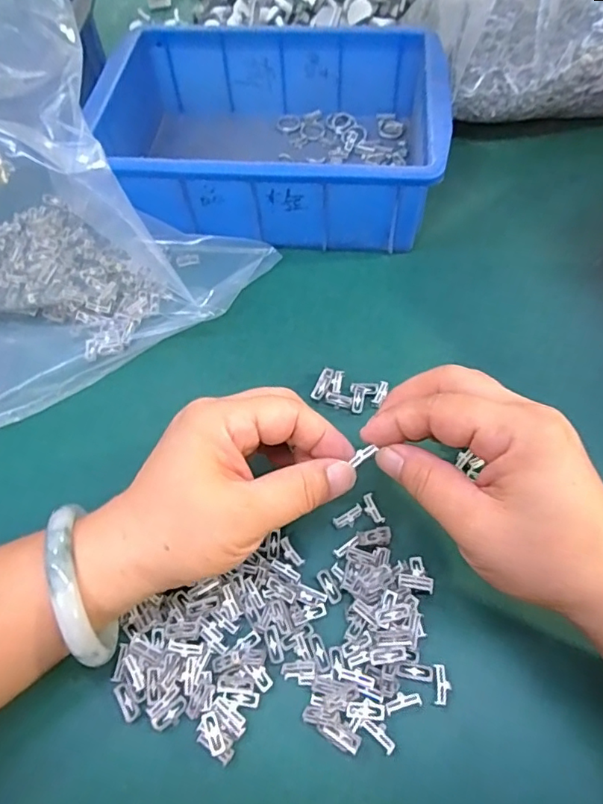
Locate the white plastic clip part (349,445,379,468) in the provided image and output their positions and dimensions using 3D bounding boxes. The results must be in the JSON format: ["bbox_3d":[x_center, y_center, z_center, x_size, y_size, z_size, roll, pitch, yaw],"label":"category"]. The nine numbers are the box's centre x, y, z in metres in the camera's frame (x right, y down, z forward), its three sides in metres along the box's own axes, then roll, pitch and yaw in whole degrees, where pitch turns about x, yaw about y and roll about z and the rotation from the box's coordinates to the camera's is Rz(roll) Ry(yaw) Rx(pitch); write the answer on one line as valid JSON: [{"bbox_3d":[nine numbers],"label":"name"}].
[{"bbox_3d":[0.028,0.024,0.239,0.014,0.004,0.005,-37,66,-12],"label":"white plastic clip part"}]

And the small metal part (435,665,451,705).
[{"bbox_3d":[0.064,0.128,0.239,0.007,0.006,0.016,3,61,4],"label":"small metal part"}]

